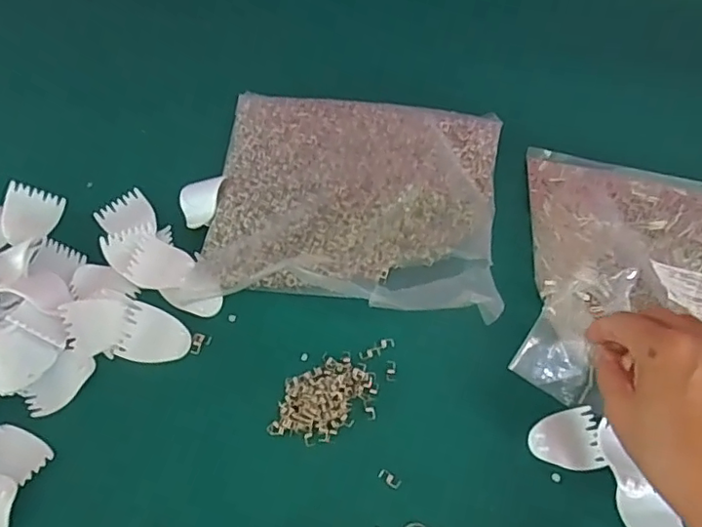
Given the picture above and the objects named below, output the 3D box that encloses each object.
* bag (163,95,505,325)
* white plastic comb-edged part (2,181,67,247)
[{"bbox_3d":[0.006,-0.055,0.454,0.224,0.031,0.191,8,61,1],"label":"bag"},{"bbox_3d":[-0.245,-0.038,0.434,0.036,0.017,0.044,3,61,-2],"label":"white plastic comb-edged part"}]

